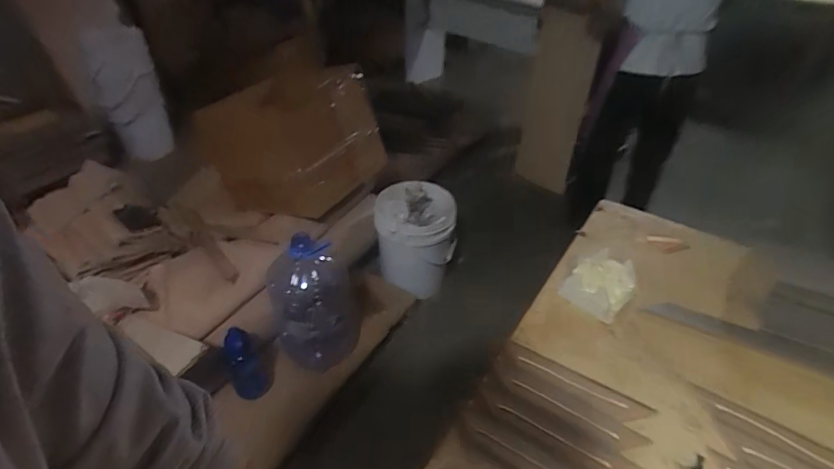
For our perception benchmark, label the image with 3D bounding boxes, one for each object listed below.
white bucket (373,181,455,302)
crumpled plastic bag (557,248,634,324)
[{"bbox_3d":[-0.010,0.029,1.816,0.280,0.389,0.258,1,39,-1],"label":"white bucket"},{"bbox_3d":[0.303,0.084,0.791,0.102,0.042,0.109,31,48,30],"label":"crumpled plastic bag"}]

